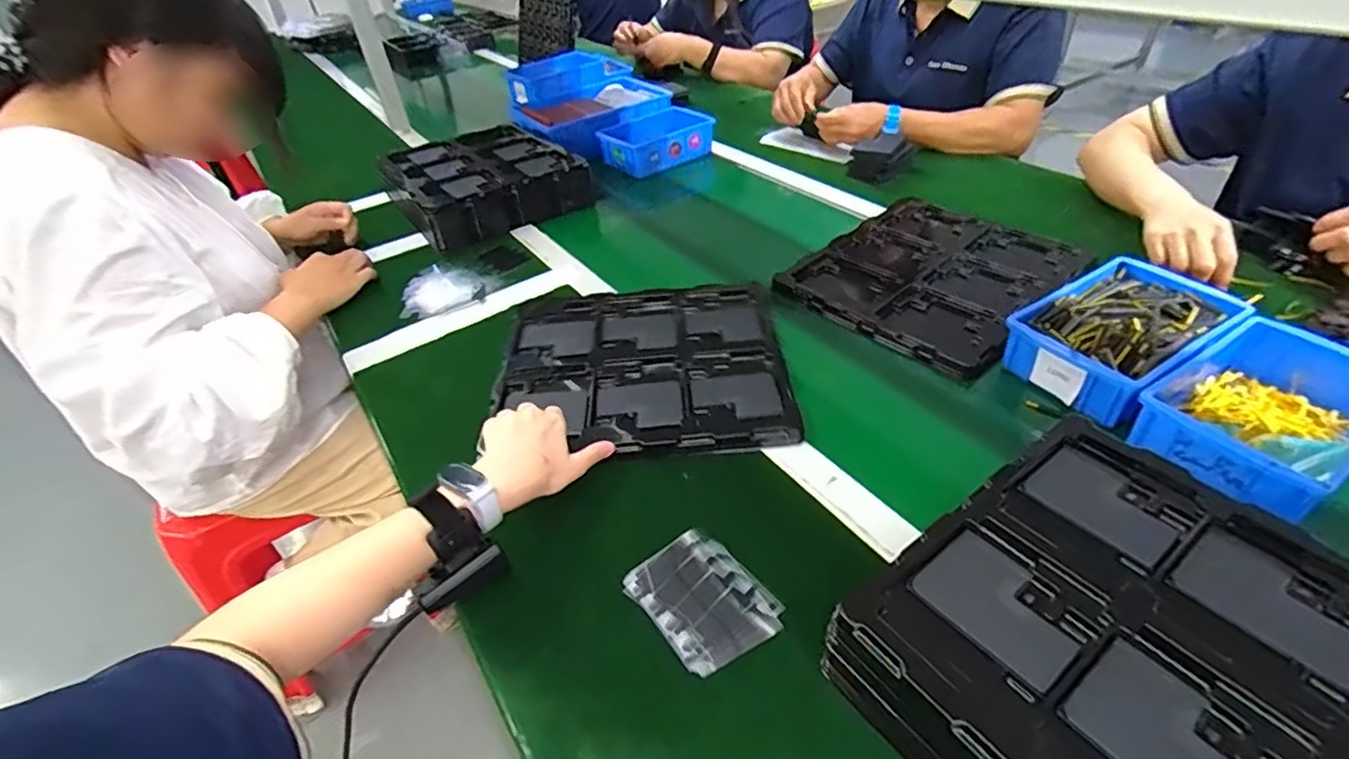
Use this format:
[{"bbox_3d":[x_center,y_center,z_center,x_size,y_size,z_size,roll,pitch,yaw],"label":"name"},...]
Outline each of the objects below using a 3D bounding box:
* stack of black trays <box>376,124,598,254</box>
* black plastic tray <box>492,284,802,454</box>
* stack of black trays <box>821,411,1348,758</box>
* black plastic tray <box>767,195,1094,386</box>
[{"bbox_3d":[-0.338,-0.355,1.097,0.288,0.077,0.309,-30,46,-25],"label":"stack of black trays"},{"bbox_3d":[-0.036,-0.020,0.702,0.311,0.019,0.284,-6,41,0],"label":"black plastic tray"},{"bbox_3d":[0.304,0.193,0.361,0.295,0.083,0.315,-29,46,-24],"label":"stack of black trays"},{"bbox_3d":[0.343,-0.141,0.811,0.332,0.024,0.284,-33,48,-28],"label":"black plastic tray"}]

